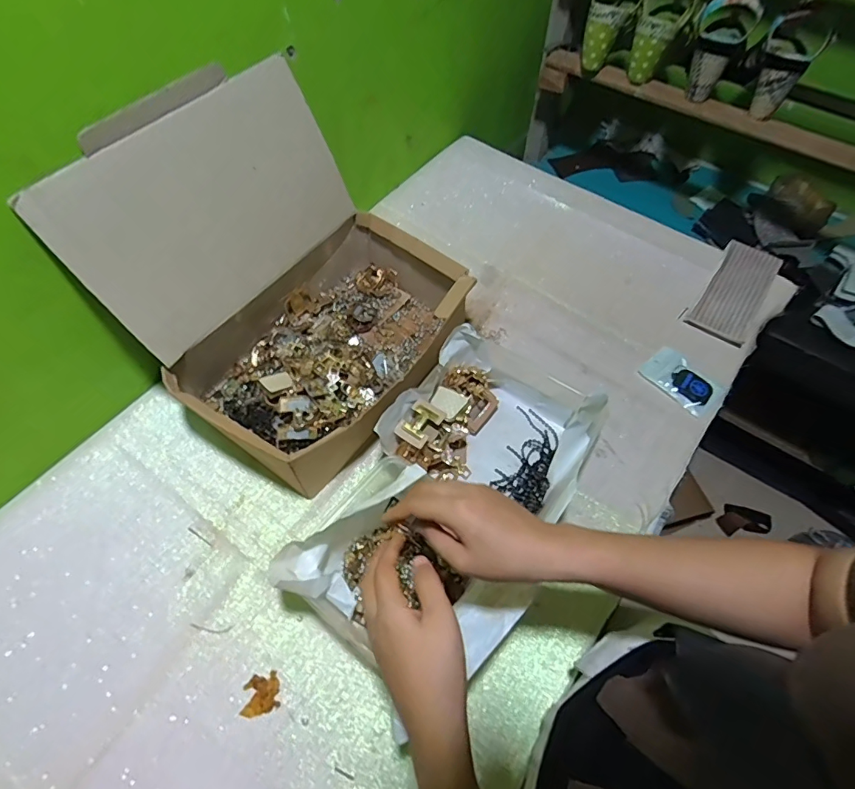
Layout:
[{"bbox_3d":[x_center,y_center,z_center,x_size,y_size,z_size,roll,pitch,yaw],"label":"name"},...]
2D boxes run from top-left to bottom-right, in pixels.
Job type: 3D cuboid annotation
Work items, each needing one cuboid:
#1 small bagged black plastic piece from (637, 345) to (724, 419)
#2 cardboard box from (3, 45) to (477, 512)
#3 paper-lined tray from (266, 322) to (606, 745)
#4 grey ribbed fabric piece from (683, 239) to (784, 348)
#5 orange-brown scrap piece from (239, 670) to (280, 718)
[{"bbox_3d":[0.343,-0.022,0.648,0.068,0.011,0.095,-38,68,-20],"label":"small bagged black plastic piece"},{"bbox_3d":[-0.137,-0.122,0.536,0.302,0.285,0.322,34,65,17],"label":"cardboard box"},{"bbox_3d":[0.037,0.097,0.517,0.206,0.101,0.351,30,64,15],"label":"paper-lined tray"},{"bbox_3d":[0.447,-0.151,0.697,0.078,0.018,0.158,30,77,15],"label":"grey ribbed fabric piece"},{"bbox_3d":[-0.160,0.287,0.460,0.035,0.004,0.033,-11,61,-8],"label":"orange-brown scrap piece"}]

